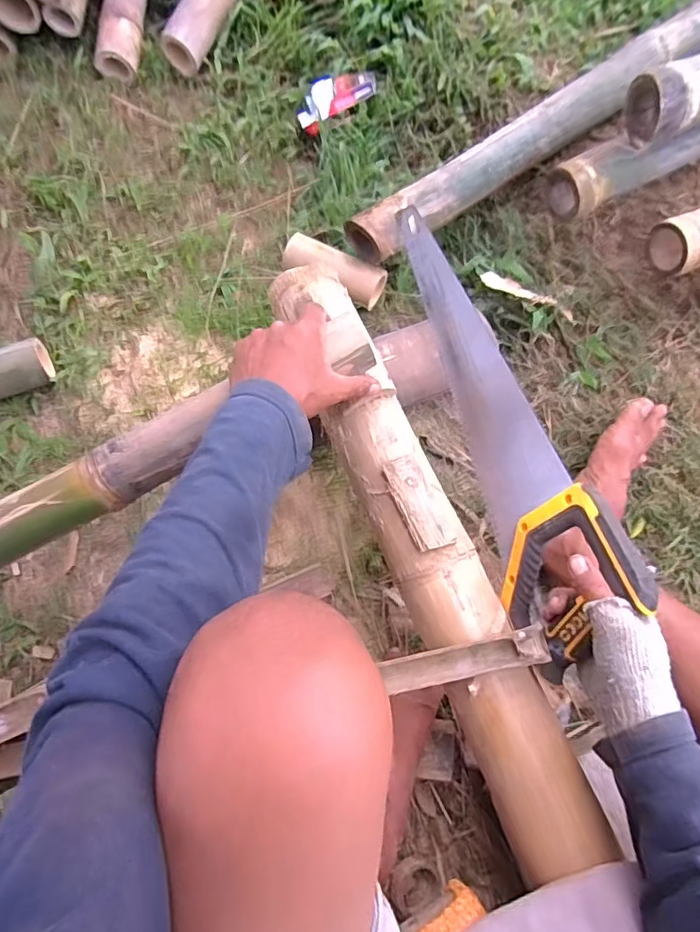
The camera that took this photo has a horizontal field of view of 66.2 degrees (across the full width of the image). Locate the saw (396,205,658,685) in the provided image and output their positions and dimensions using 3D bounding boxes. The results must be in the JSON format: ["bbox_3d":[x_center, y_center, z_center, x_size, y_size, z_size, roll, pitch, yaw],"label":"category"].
[{"bbox_3d":[0.135,-0.071,0.600,0.020,0.132,0.554,2,53,-33],"label":"saw"}]

